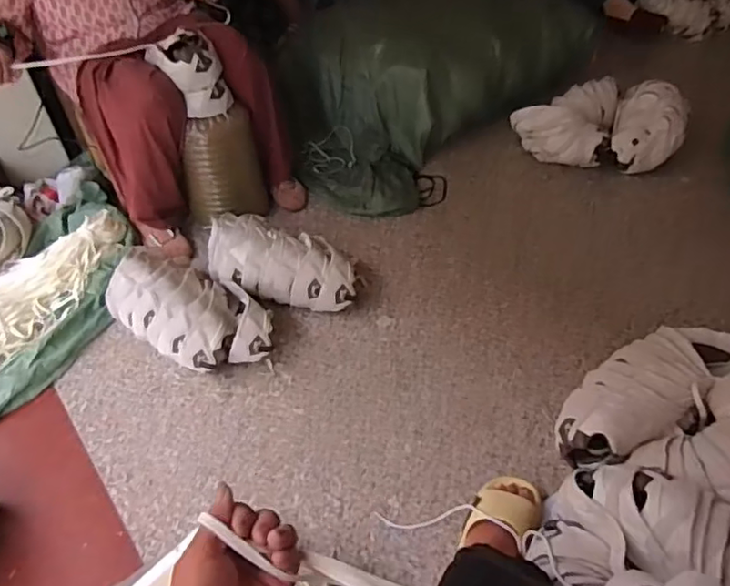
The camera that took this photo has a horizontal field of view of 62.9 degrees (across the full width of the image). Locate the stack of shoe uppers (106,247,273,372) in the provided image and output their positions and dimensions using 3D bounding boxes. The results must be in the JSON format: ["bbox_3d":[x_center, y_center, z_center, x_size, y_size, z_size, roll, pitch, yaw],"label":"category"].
[{"bbox_3d":[-0.382,0.038,1.291,0.418,0.134,0.213,24,52,26],"label":"stack of shoe uppers"}]

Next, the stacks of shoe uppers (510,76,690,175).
[{"bbox_3d":[0.671,-0.488,1.711,0.444,0.142,0.341,24,52,26],"label":"stacks of shoe uppers"}]

